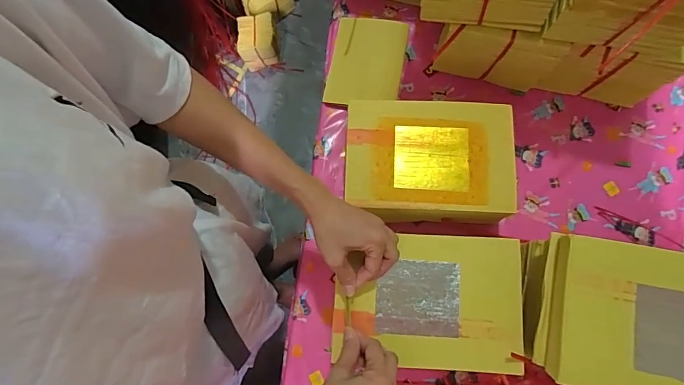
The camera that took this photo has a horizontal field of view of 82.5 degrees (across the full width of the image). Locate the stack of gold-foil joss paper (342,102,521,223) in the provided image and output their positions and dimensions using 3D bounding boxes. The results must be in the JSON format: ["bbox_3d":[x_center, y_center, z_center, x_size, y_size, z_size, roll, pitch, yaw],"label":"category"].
[{"bbox_3d":[0.122,-0.038,0.577,0.229,0.088,0.169,2,79,1],"label":"stack of gold-foil joss paper"}]

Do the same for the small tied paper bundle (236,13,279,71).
[{"bbox_3d":[-0.306,-0.548,1.434,0.140,0.163,0.129,-9,79,-1],"label":"small tied paper bundle"}]

